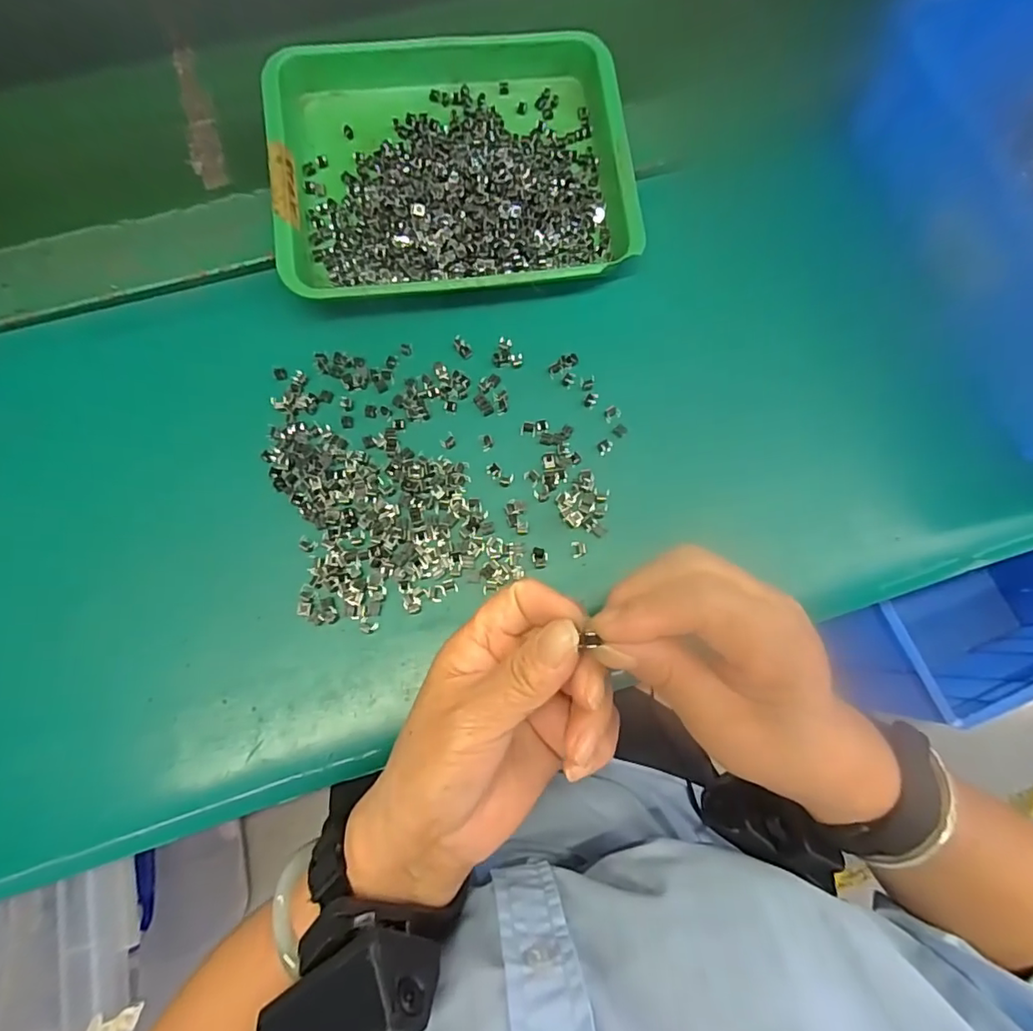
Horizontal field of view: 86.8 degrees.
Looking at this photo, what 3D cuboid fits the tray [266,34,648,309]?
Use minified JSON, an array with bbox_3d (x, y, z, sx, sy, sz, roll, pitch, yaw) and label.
[{"bbox_3d":[-0.038,-0.217,0.338,0.212,0.031,0.170,-8,77,-1],"label":"tray"}]

